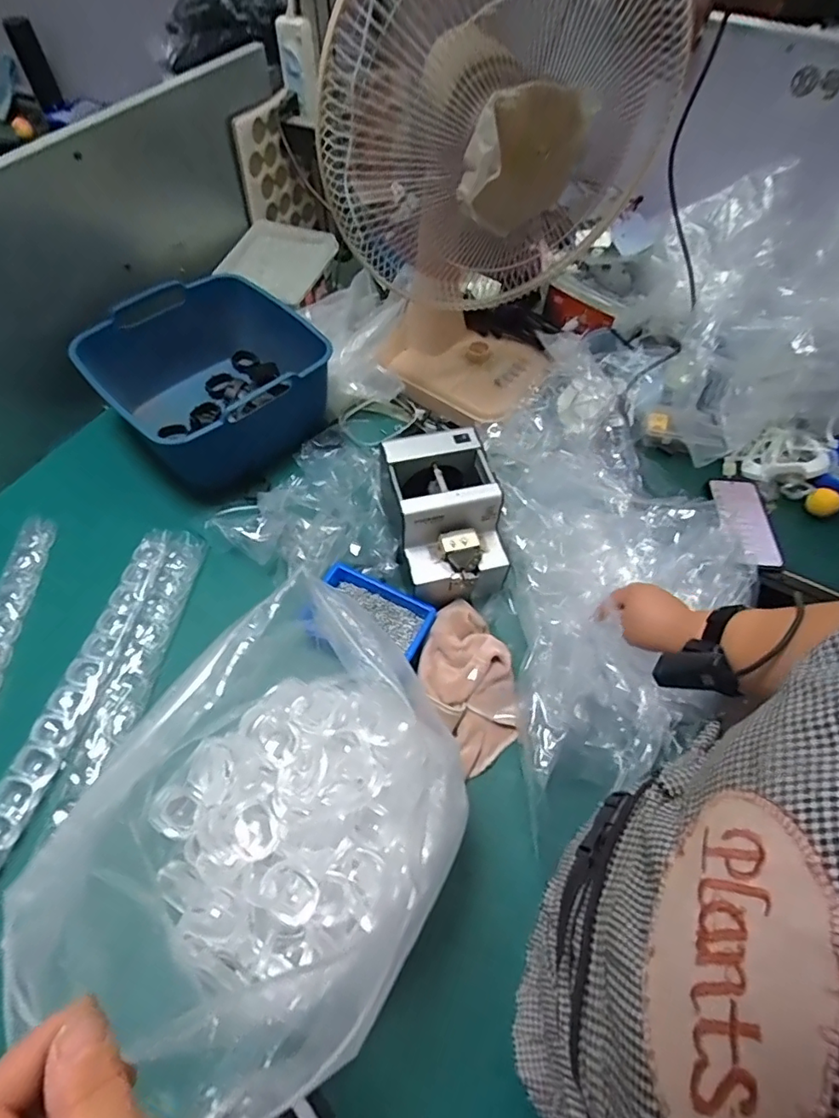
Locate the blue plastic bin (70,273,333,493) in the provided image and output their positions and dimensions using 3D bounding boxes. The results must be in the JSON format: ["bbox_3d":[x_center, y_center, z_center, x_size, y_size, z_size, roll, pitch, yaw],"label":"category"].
[{"bbox_3d":[-0.305,-0.271,0.823,0.287,0.148,0.307,39,65,21],"label":"blue plastic bin"}]

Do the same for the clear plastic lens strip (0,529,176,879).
[{"bbox_3d":[-0.397,0.161,0.611,0.054,0.014,0.462,11,58,6],"label":"clear plastic lens strip"}]

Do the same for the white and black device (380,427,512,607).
[{"bbox_3d":[0.032,-0.056,0.670,0.129,0.104,0.177,-11,59,-8],"label":"white and black device"}]

